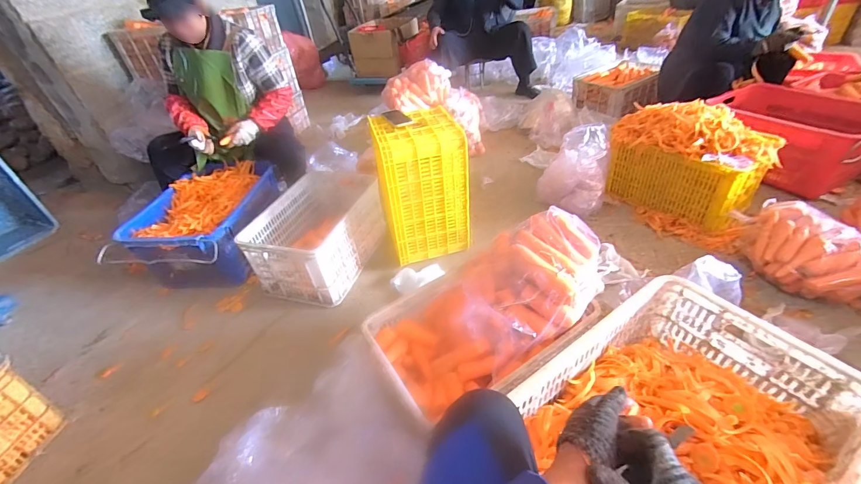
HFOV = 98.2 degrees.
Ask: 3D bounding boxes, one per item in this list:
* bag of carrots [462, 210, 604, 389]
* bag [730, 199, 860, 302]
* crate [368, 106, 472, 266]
[{"bbox_3d":[0.237,0.094,0.908,0.364,0.168,0.264,-23,41,-19],"label":"bag of carrots"},{"bbox_3d":[1.240,0.030,1.258,0.239,0.204,0.396,0,39,9],"label":"bag"},{"bbox_3d":[-0.038,-0.224,1.477,0.305,0.484,0.291,-16,39,-10],"label":"crate"}]

